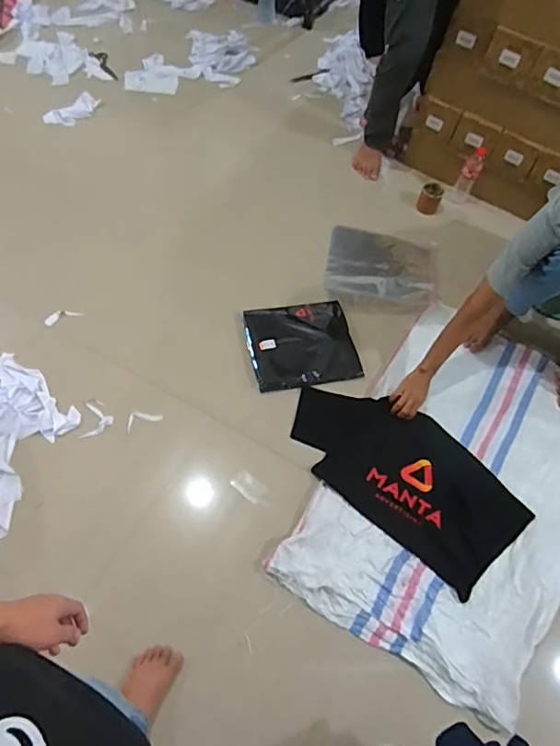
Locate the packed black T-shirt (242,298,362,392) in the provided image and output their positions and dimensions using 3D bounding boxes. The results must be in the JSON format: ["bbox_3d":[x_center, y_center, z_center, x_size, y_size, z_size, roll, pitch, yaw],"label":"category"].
[{"bbox_3d":[0.067,-0.092,1.678,0.326,0.014,0.296,-10,63,-8],"label":"packed black T-shirt"}]

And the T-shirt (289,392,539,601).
[{"bbox_3d":[0.339,0.269,1.491,0.666,0.027,0.332,38,66,16],"label":"T-shirt"}]

